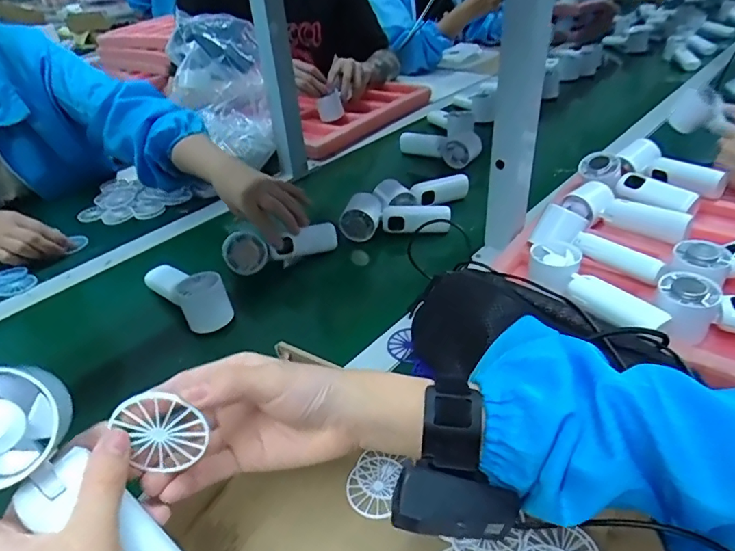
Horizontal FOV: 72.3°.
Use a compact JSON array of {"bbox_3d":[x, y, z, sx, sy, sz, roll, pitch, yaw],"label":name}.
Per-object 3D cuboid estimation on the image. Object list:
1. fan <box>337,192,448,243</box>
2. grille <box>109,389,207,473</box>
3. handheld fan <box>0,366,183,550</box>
[{"bbox_3d":[0.040,-0.084,0.734,0.153,0.054,0.050,6,38,14],"label":"fan"},{"bbox_3d":[-0.112,0.083,0.269,0.041,0.049,0.004,-16,22,-2],"label":"grille"},{"bbox_3d":[-0.144,0.110,0.248,0.039,0.154,0.050,-24,19,42],"label":"handheld fan"}]

